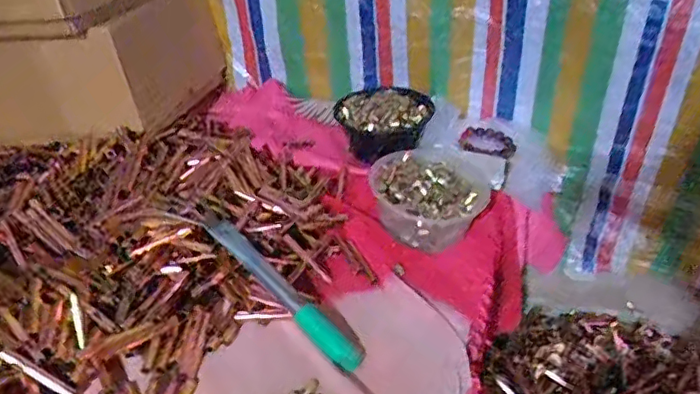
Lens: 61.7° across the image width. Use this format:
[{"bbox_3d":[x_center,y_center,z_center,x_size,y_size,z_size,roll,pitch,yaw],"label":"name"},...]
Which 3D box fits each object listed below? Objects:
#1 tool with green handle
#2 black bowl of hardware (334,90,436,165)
[{"bbox_3d":[-0.083,0.100,0.673,0.253,0.022,0.035,41,48,19],"label":"tool with green handle"},{"bbox_3d":[0.053,-0.120,0.972,0.146,0.088,0.114,14,36,21],"label":"black bowl of hardware"}]

